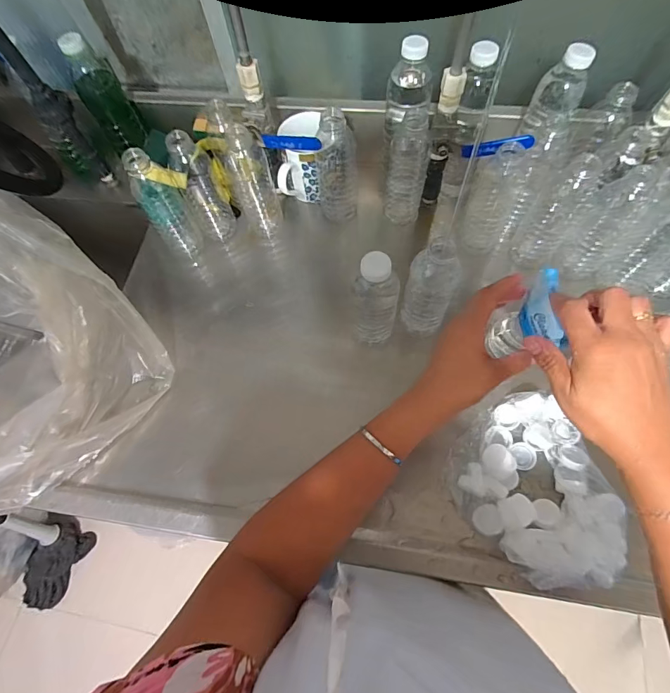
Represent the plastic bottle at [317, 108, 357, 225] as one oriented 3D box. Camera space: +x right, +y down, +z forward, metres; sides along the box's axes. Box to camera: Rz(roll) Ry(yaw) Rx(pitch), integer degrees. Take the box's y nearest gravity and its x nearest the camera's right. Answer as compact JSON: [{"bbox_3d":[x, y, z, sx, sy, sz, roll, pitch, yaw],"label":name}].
[{"bbox_3d":[0.003,-0.257,0.573,0.054,0.160,0.052,-5,66,1],"label":"plastic bottle"}]

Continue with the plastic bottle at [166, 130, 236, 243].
[{"bbox_3d":[-0.194,-0.233,0.589,0.052,0.175,0.052,-16,67,-3],"label":"plastic bottle"}]

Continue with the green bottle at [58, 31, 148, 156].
[{"bbox_3d":[-0.342,-0.371,0.605,0.060,0.169,0.051,-34,69,-11],"label":"green bottle"}]

